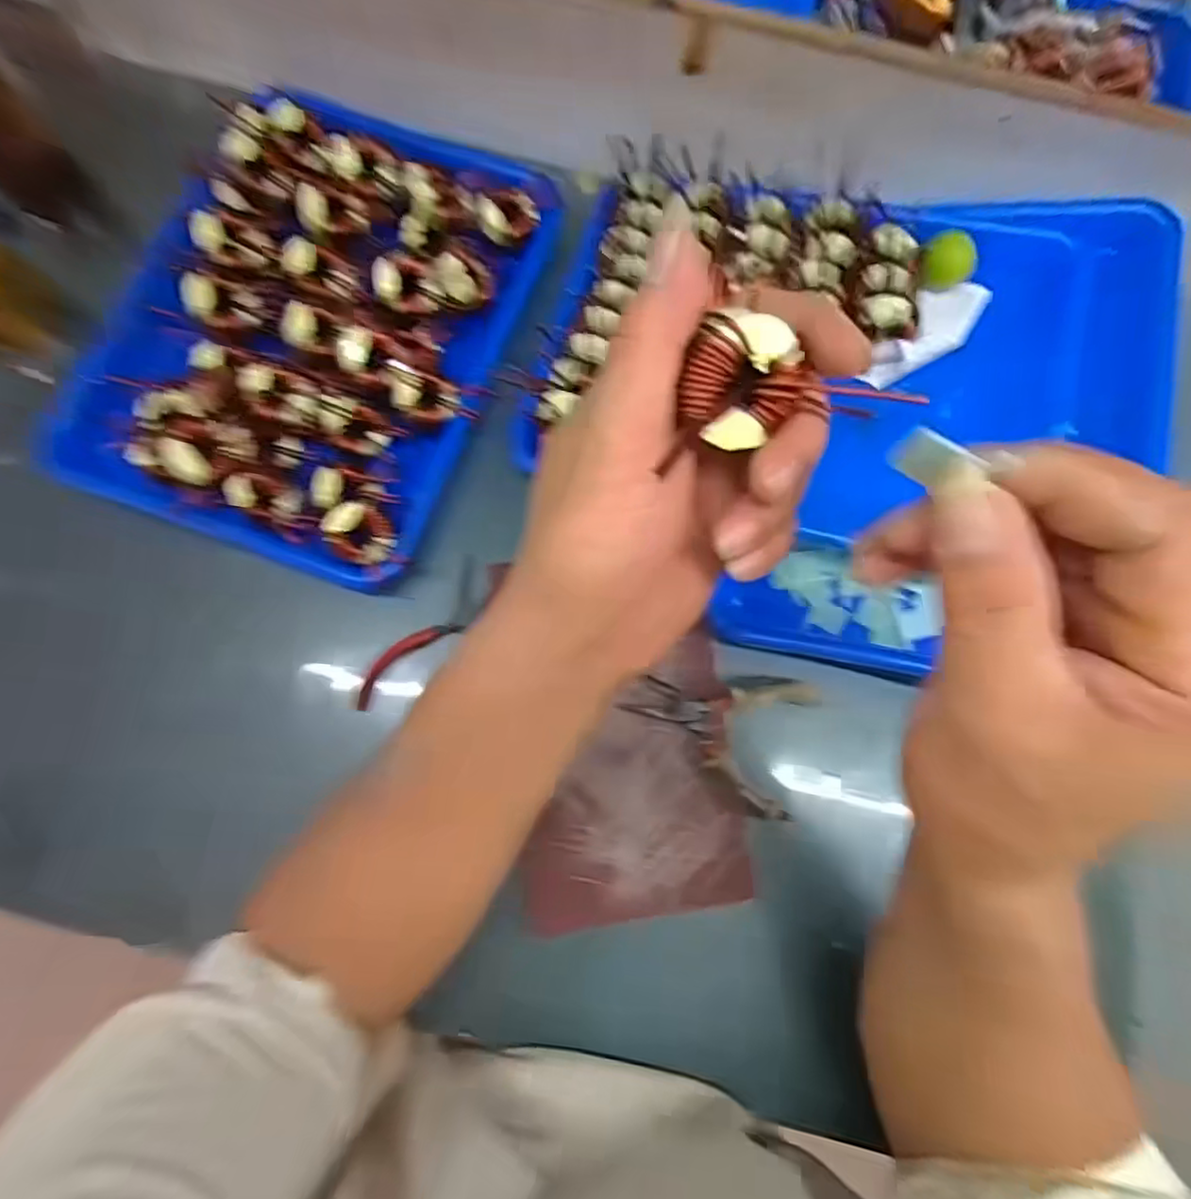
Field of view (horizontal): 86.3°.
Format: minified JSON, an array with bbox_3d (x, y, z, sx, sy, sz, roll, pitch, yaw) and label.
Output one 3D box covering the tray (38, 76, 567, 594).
[{"bbox_3d":[-0.190,-0.191,0.426,0.254,0.046,0.323,20,79,3],"label":"tray"}]

